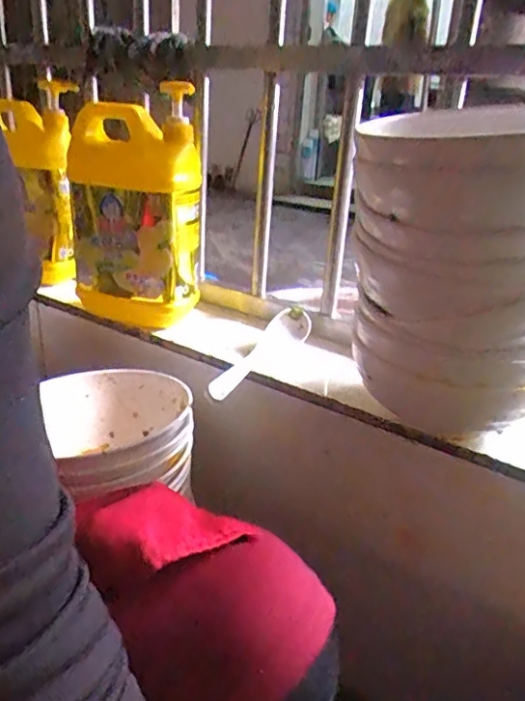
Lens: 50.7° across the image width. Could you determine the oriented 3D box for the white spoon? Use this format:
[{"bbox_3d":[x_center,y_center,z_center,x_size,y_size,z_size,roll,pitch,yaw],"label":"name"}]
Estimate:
[{"bbox_3d":[-0.008,0.010,0.669,0.039,0.171,0.023,50,34,3],"label":"white spoon"}]

